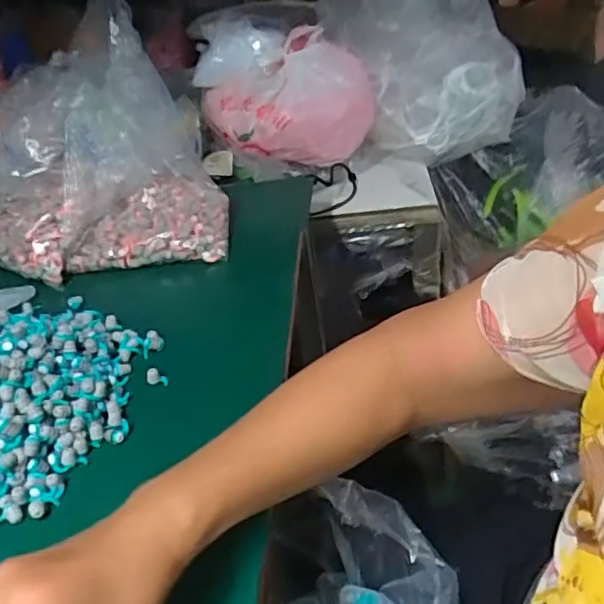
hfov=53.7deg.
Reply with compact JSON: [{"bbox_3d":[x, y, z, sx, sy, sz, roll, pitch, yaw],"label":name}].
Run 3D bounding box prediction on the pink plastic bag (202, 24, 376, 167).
[{"bbox_3d":[-0.007,-0.312,0.923,0.246,0.145,0.152,-28,40,-25],"label":"pink plastic bag"}]

